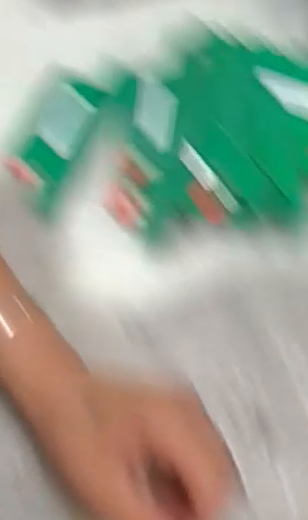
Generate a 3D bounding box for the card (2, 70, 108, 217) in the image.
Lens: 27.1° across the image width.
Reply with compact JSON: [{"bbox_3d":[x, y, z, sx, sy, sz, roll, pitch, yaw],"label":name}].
[{"bbox_3d":[-0.073,-0.088,0.463,0.051,0.010,0.104,23,69,9],"label":"card"}]

